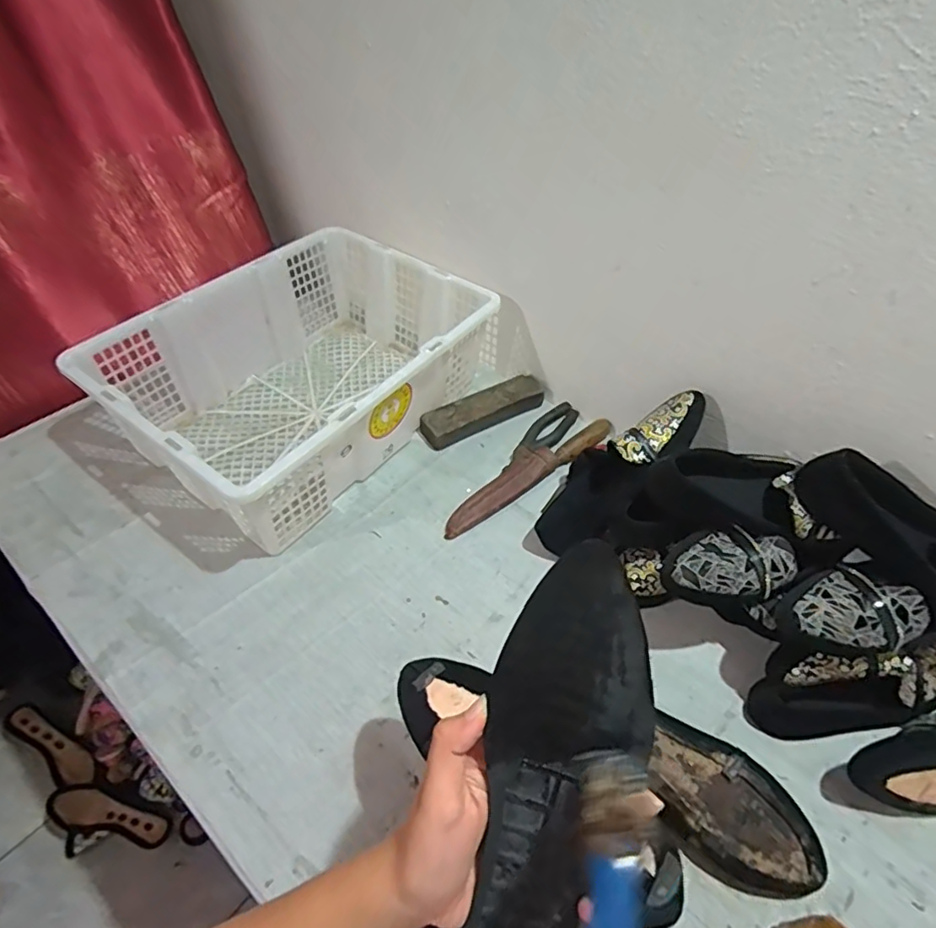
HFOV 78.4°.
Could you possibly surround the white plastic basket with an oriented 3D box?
[{"bbox_3d":[-0.221,-0.136,0.828,0.347,0.166,0.504,28,54,22],"label":"white plastic basket"}]

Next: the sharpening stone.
[{"bbox_3d":[0.023,-0.085,0.878,0.202,0.028,0.058,-24,53,-21],"label":"sharpening stone"}]

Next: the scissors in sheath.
[{"bbox_3d":[0.077,0.006,0.815,0.065,0.019,0.296,27,53,21],"label":"scissors in sheath"}]

